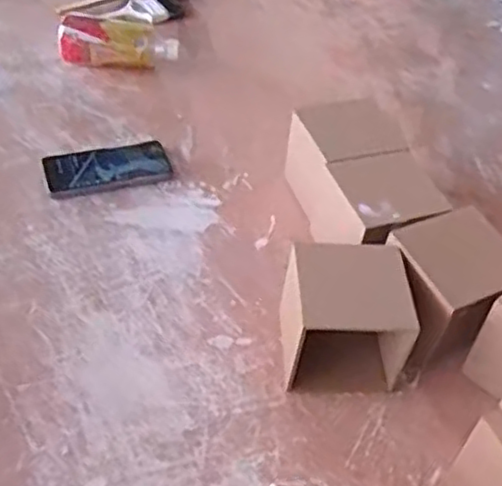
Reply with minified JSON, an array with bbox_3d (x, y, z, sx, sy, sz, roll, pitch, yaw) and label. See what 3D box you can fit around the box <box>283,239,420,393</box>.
[{"bbox_3d":[0.092,0.079,0.699,0.115,0.115,0.116,1,45,-7],"label":"box"}]

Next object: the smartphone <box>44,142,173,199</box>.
[{"bbox_3d":[-0.189,-0.103,0.904,0.160,0.012,0.077,-11,48,-17],"label":"smartphone"}]

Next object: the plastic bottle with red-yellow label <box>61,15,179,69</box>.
[{"bbox_3d":[-0.206,-0.311,1.071,0.182,0.056,0.072,-5,46,-12],"label":"plastic bottle with red-yellow label"}]

